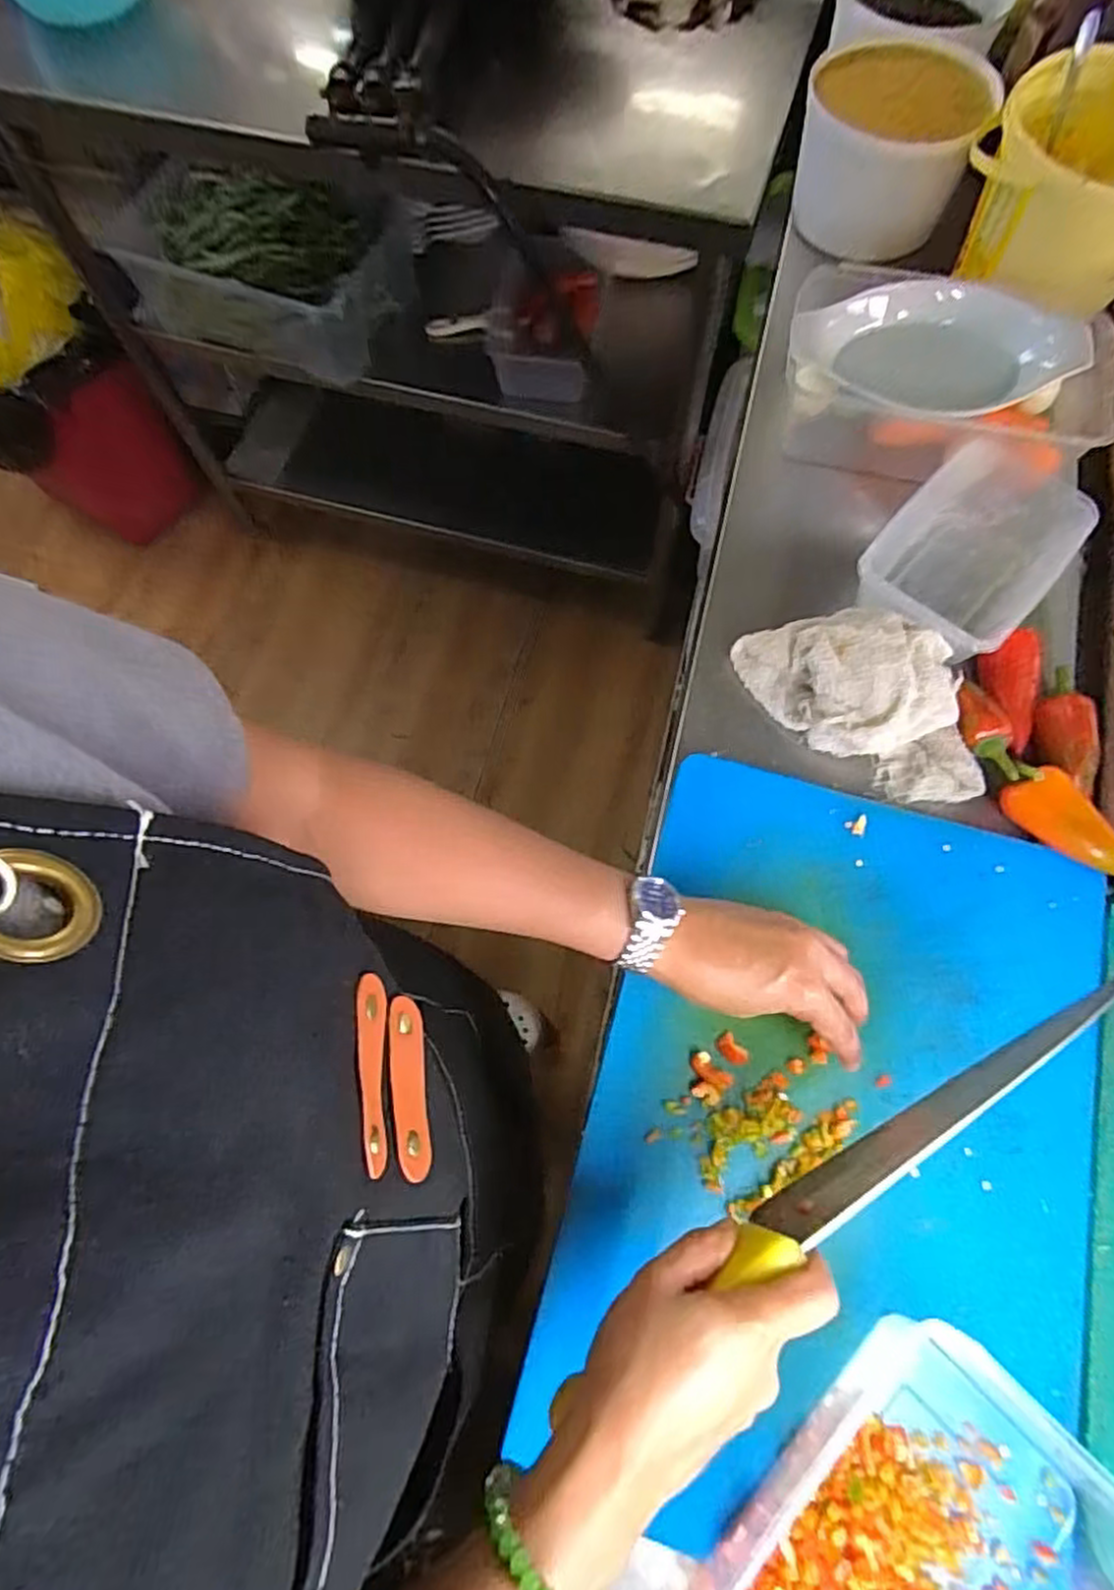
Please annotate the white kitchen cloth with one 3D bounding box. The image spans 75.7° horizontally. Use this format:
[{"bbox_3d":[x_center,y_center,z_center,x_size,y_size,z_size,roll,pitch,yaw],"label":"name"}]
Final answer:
[{"bbox_3d":[0.233,-0.079,0.533,0.200,0.057,0.104,33,74,12],"label":"white kitchen cloth"}]

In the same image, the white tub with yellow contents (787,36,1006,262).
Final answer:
[{"bbox_3d":[0.319,-0.639,0.705,0.161,0.107,0.160,13,71,5],"label":"white tub with yellow contents"}]

